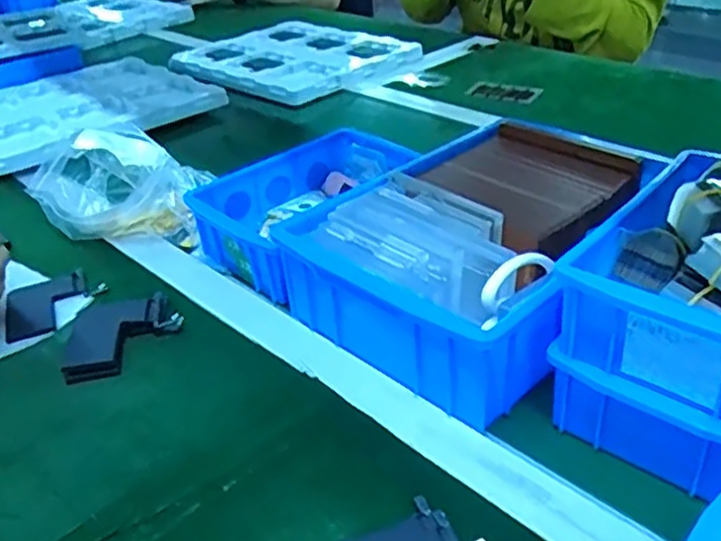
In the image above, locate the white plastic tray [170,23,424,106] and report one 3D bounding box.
[{"bbox_3d":[-0.106,-0.349,1.152,0.320,0.025,0.316,-29,40,-33],"label":"white plastic tray"}]

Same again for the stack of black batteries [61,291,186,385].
[{"bbox_3d":[-0.183,0.045,0.539,0.088,0.017,0.085,-16,35,-17],"label":"stack of black batteries"}]

